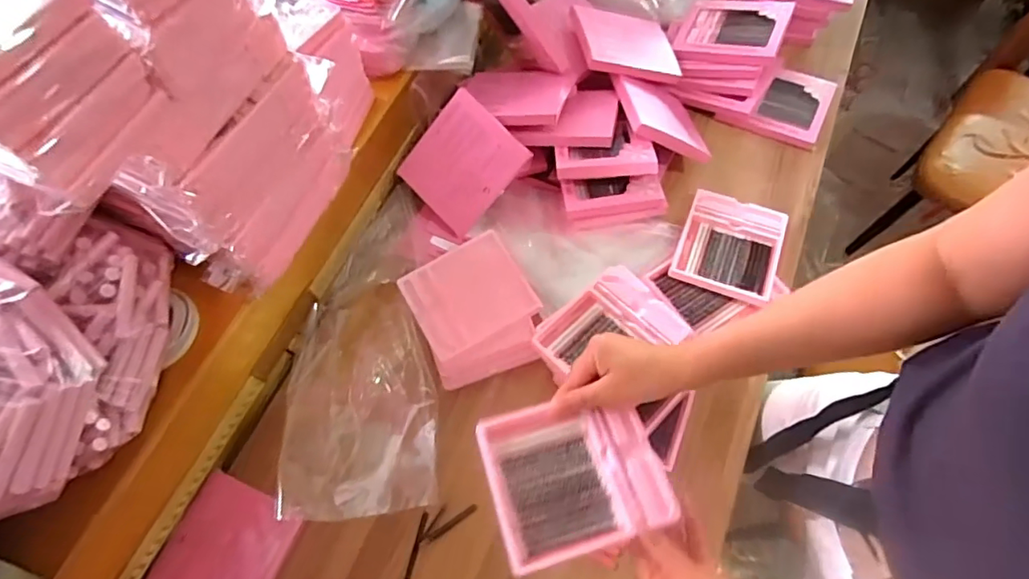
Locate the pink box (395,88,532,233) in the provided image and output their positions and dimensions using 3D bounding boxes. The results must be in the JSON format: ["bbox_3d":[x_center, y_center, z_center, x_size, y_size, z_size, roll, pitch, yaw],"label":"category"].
[{"bbox_3d":[-0.077,-0.183,0.787,0.139,0.159,0.059,39,33,-10],"label":"pink box"}]

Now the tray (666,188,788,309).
[{"bbox_3d":[0.310,-0.063,0.773,0.134,0.020,0.154,21,68,12],"label":"tray"}]

